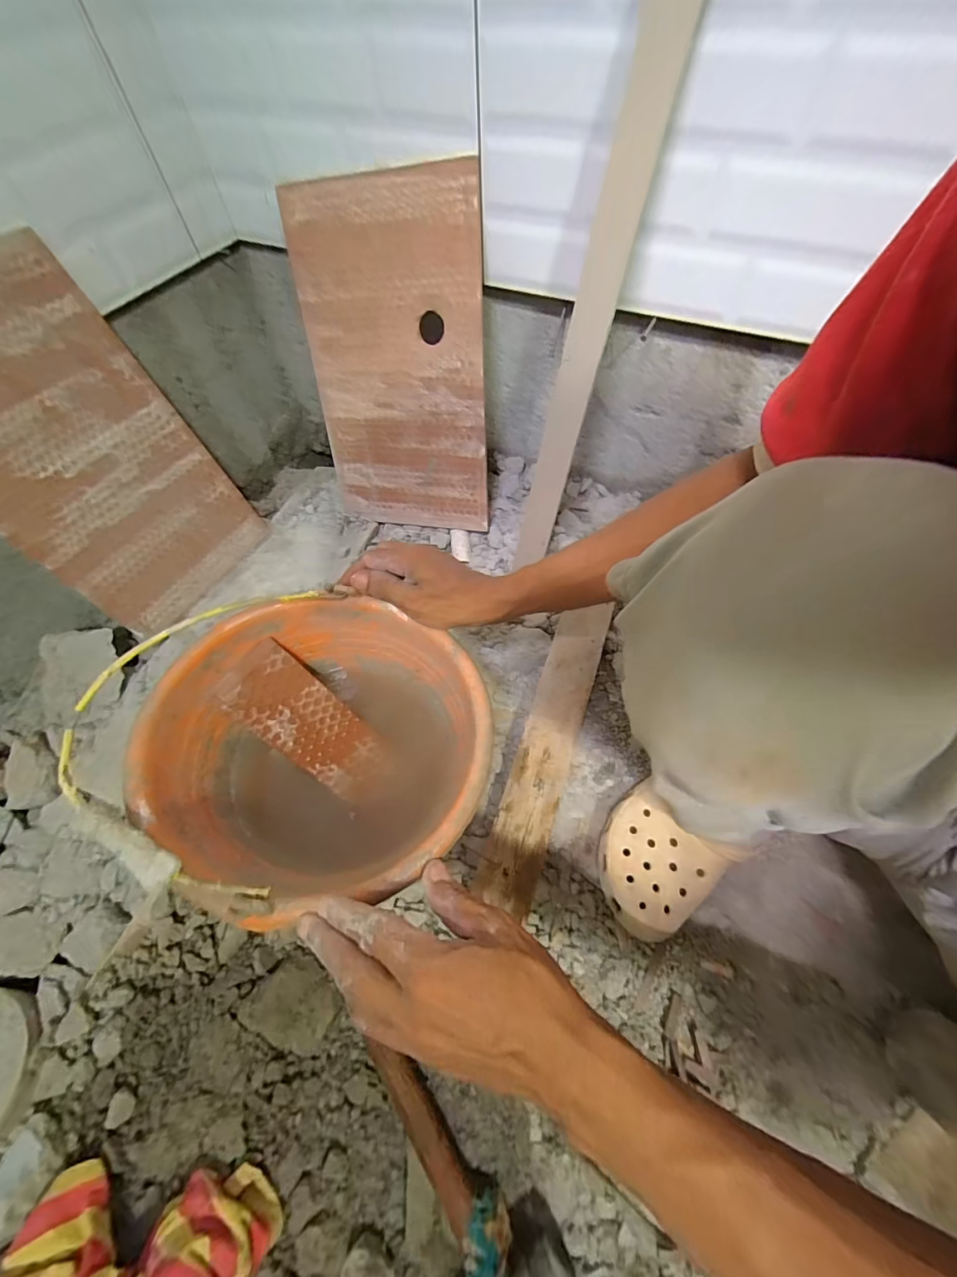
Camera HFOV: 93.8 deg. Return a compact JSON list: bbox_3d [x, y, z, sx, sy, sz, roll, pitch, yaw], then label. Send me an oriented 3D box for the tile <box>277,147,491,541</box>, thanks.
[{"bbox_3d":[-0.112,-0.347,0.607,0.249,0.394,0.014,10,39,17],"label":"tile"}]

